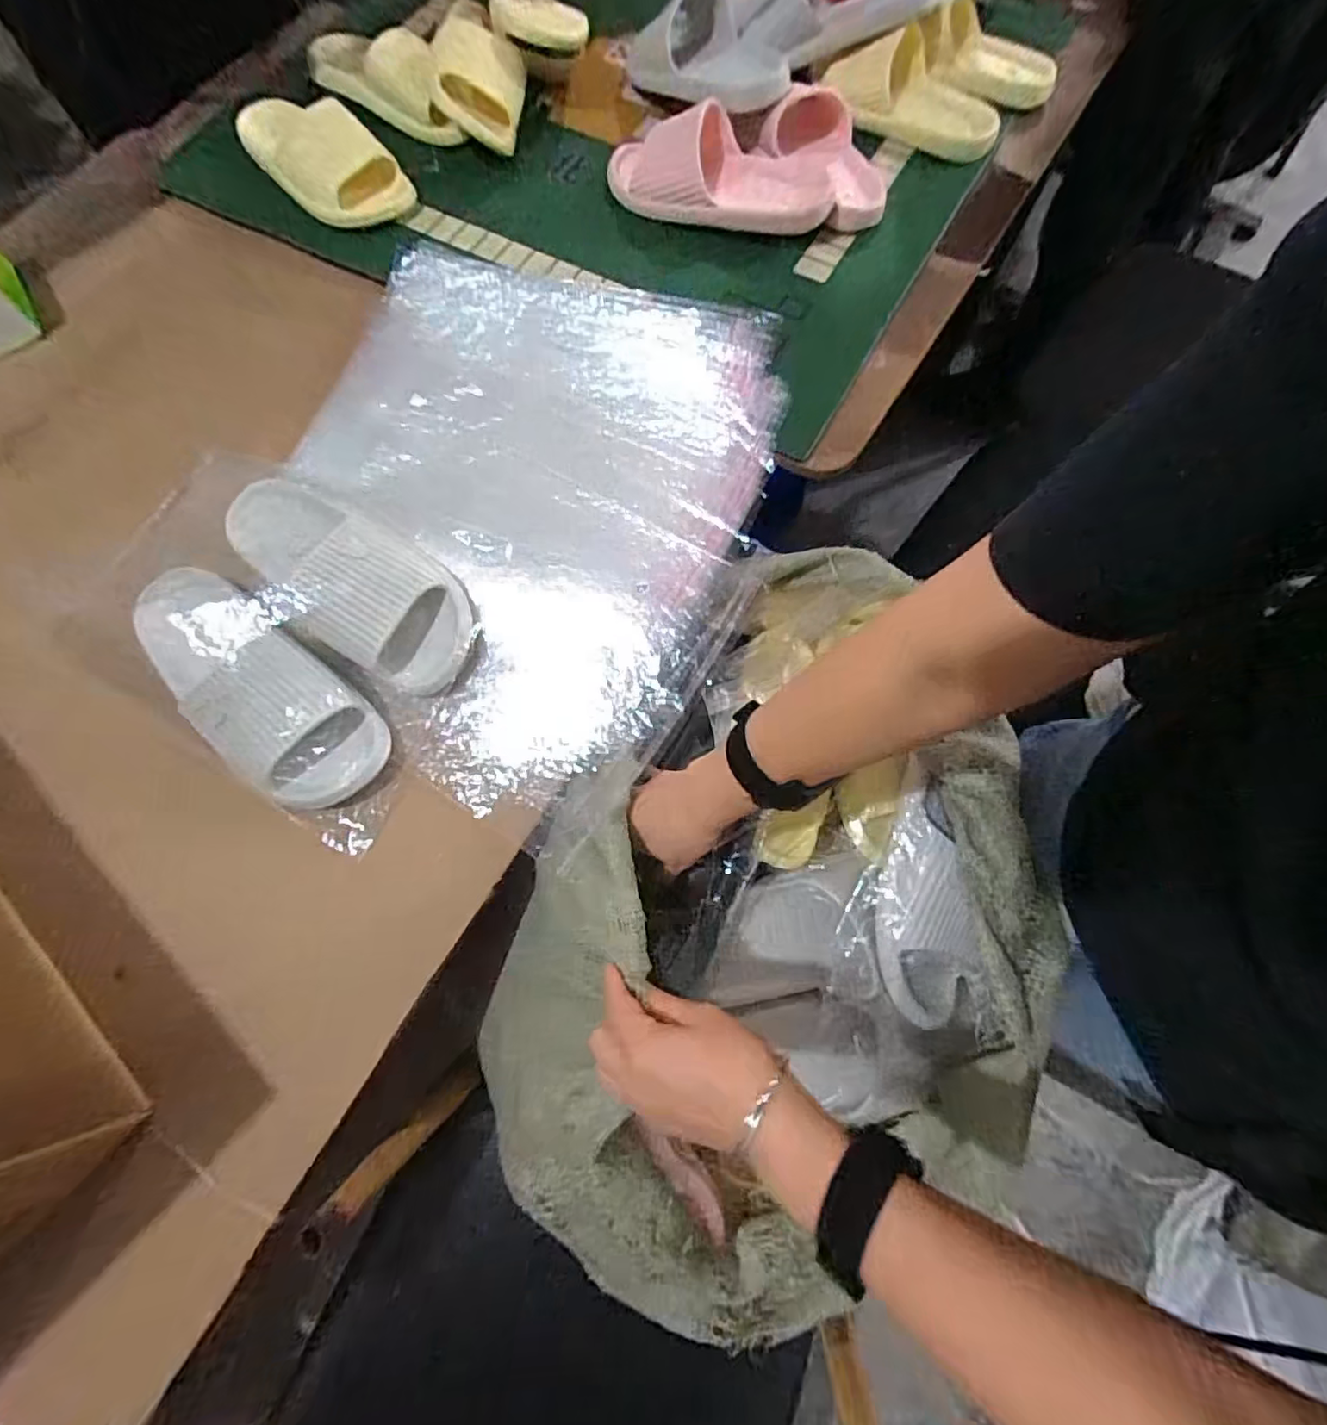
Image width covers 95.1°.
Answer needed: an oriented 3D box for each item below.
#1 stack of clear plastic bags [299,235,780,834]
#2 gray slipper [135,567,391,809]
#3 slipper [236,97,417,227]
[{"bbox_3d":[-0.137,-0.192,0.562,0.403,0.046,0.522,16,74,6],"label":"stack of clear plastic bags"},{"bbox_3d":[-0.338,-0.031,0.483,0.253,0.071,0.106,43,78,13],"label":"gray slipper"},{"bbox_3d":[-0.403,-0.648,0.693,0.250,0.062,0.105,42,78,13],"label":"slipper"}]

